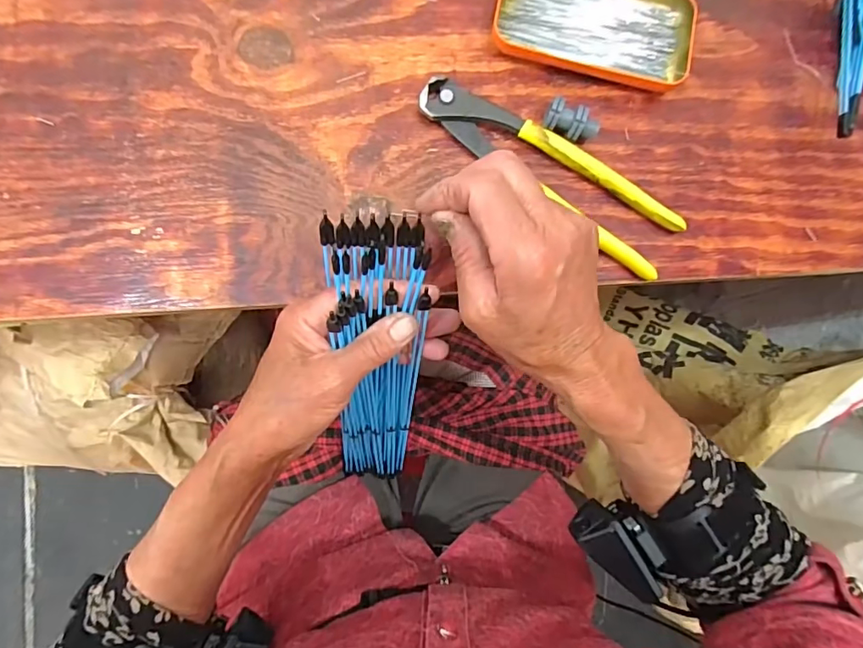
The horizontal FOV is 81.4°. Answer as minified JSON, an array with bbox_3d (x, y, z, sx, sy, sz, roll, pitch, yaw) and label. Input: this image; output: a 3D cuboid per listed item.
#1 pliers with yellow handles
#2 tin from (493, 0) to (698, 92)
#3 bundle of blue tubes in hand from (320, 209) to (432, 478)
[{"bbox_3d":[0.082,-0.108,0.354,0.202,0.018,0.053,35,81,-1],"label":"pliers with yellow handles"},{"bbox_3d":[0.120,-0.225,0.368,0.144,0.019,0.079,12,82,-5],"label":"tin"},{"bbox_3d":[-0.042,0.055,0.405,0.065,0.327,0.047,-4,54,-7],"label":"bundle of blue tubes in hand"}]

